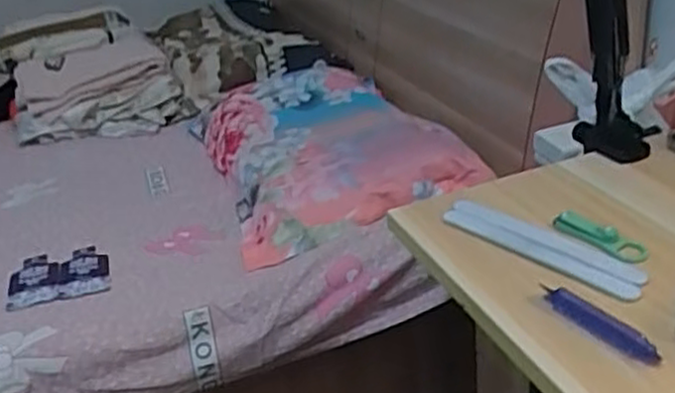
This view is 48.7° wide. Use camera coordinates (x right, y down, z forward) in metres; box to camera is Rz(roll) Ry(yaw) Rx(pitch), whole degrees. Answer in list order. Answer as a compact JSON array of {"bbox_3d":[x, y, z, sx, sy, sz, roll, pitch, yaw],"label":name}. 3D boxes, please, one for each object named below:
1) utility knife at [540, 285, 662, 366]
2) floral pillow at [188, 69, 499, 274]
[{"bbox_3d":[0.171,0.081,0.486,0.014,0.011,0.089,-21,31,-27],"label":"utility knife"},{"bbox_3d":[-0.030,-0.100,1.410,0.393,0.117,0.607,-13,28,-13],"label":"floral pillow"}]

